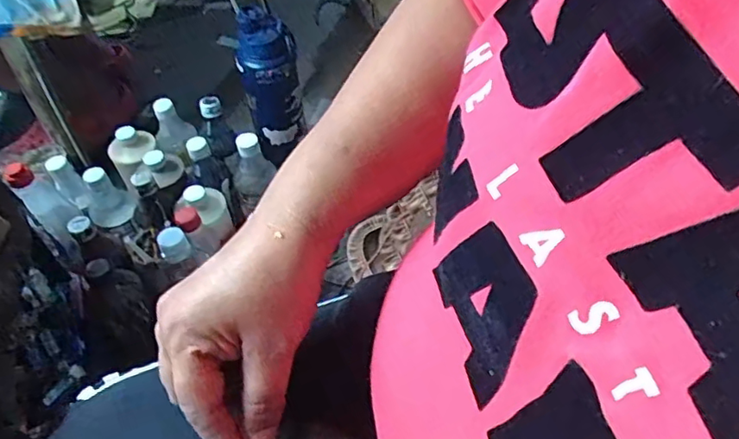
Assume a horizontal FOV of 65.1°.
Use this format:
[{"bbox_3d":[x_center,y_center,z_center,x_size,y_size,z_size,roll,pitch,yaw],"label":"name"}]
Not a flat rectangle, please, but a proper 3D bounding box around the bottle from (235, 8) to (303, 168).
[{"bbox_3d":[-0.162,-0.214,0.930,0.065,0.237,0.085,32,59,26],"label":"bottle"}]

